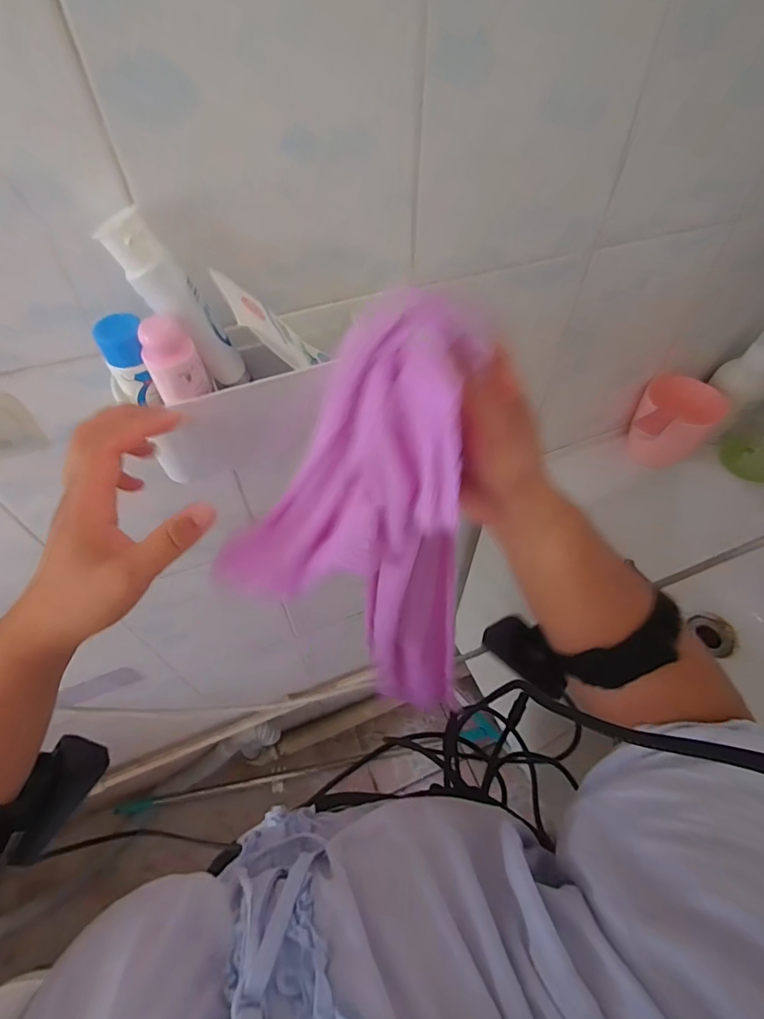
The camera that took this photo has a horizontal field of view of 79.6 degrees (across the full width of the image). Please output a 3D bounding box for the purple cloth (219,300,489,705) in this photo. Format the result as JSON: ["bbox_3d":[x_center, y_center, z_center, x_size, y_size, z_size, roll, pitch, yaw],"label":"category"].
[{"bbox_3d":[-0.018,0.037,0.299,0.154,0.315,0.052,-8,39,-7],"label":"purple cloth"}]

